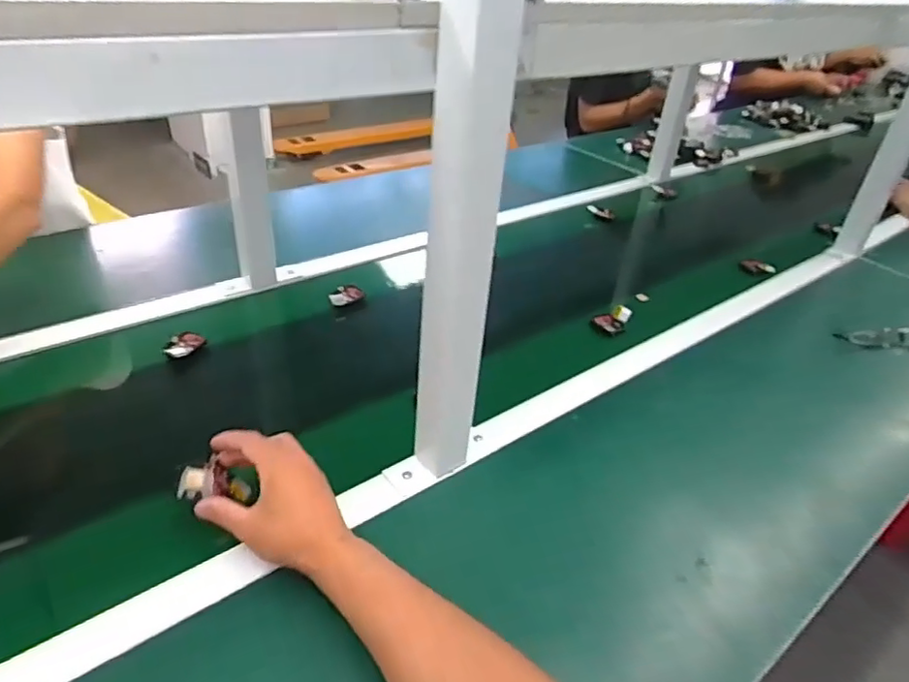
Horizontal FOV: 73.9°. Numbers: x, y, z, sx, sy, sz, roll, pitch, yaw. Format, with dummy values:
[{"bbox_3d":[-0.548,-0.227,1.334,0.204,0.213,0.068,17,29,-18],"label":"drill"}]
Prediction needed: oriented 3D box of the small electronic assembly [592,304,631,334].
[{"bbox_3d":[0.228,-0.033,0.877,0.048,0.035,0.032,16,36,15],"label":"small electronic assembly"}]

